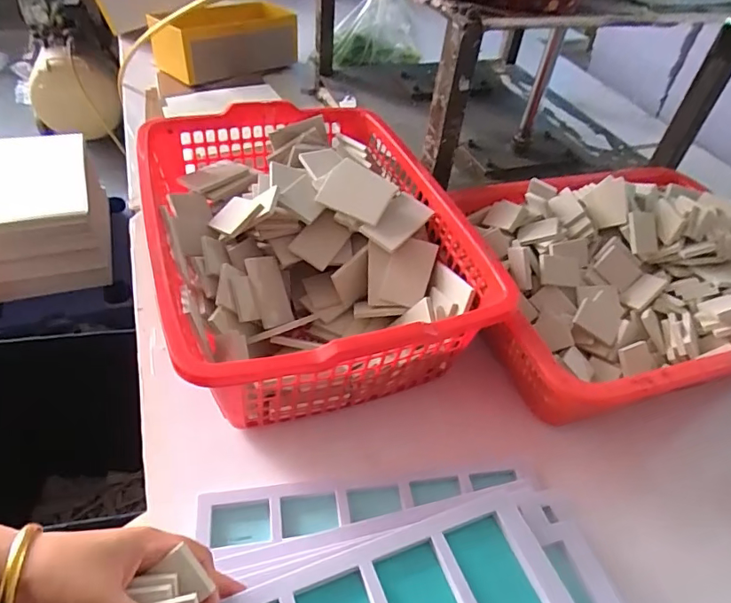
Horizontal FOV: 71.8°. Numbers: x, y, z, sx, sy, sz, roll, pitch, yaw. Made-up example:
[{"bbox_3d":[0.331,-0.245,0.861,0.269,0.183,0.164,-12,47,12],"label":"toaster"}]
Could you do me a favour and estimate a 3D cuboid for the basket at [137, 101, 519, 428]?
[{"bbox_3d":[-0.077,-0.069,0.656,0.353,0.150,0.474,-12,49,-18],"label":"basket"}]

